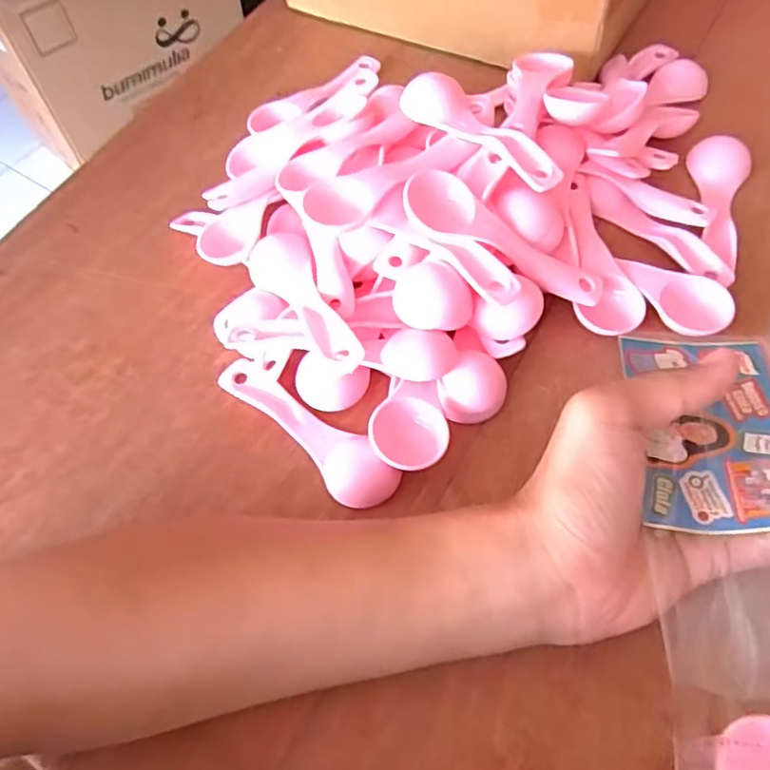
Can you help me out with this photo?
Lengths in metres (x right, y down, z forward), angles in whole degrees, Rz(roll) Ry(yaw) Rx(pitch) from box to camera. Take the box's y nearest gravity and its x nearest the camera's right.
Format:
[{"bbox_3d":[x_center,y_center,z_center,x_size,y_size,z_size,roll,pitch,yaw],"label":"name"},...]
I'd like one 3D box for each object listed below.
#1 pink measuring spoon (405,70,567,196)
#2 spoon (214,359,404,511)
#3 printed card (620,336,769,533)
[{"bbox_3d":[0.052,-0.133,0.331,0.029,0.026,0.107,-37,63,-16],"label":"pink measuring spoon"},{"bbox_3d":[-0.040,0.020,0.305,0.111,0.016,0.027,39,69,23],"label":"spoon"},{"bbox_3d":[0.131,0.015,0.250,0.057,0.016,0.087,2,60,6],"label":"printed card"}]

